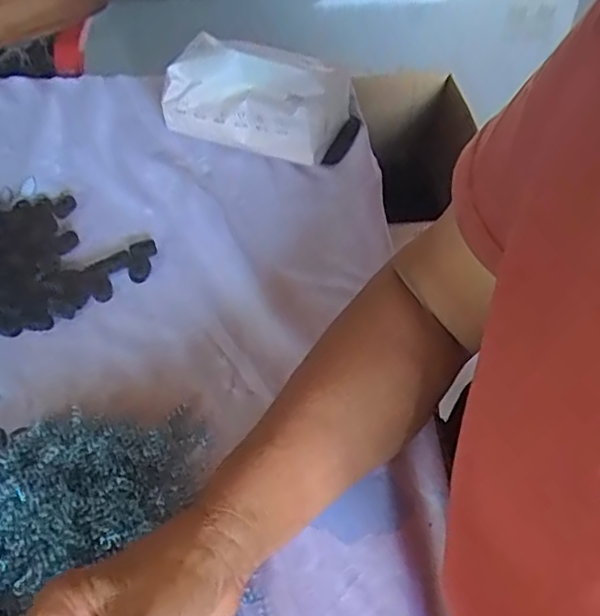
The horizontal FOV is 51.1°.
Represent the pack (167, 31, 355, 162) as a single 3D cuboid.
[{"bbox_3d":[-0.040,-0.201,0.611,0.170,0.080,0.100,15,52,12],"label":"pack"}]

